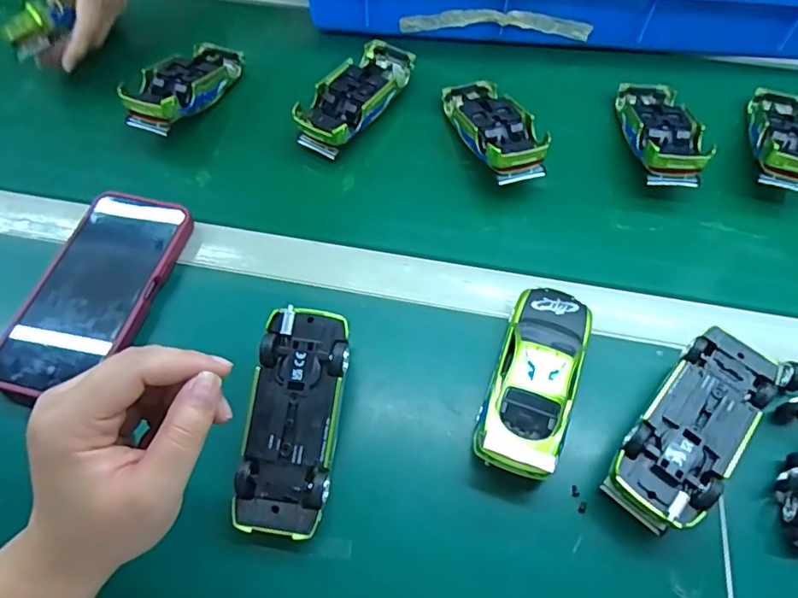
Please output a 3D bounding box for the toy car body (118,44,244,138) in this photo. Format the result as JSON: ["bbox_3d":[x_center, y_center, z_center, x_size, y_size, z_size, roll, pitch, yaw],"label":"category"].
[{"bbox_3d":[-0.194,-0.200,0.500,0.051,0.033,0.132,22,53,12],"label":"toy car body"}]

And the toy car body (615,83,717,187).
[{"bbox_3d":[0.226,-0.149,0.473,0.055,0.031,0.129,3,50,2],"label":"toy car body"}]

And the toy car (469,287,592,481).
[{"bbox_3d":[0.088,0.049,0.352,0.054,0.040,0.127,18,62,9],"label":"toy car"}]

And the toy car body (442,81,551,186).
[{"bbox_3d":[0.081,-0.152,0.472,0.056,0.028,0.128,-17,51,-8],"label":"toy car body"}]

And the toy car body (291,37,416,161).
[{"bbox_3d":[-0.037,-0.187,0.496,0.053,0.031,0.134,30,64,16],"label":"toy car body"}]

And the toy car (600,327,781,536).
[{"bbox_3d":[0.179,0.078,0.334,0.056,0.036,0.129,37,66,19],"label":"toy car"}]

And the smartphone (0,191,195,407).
[{"bbox_3d":[-0.219,-0.006,0.394,0.079,0.020,0.165,12,60,6],"label":"smartphone"}]

